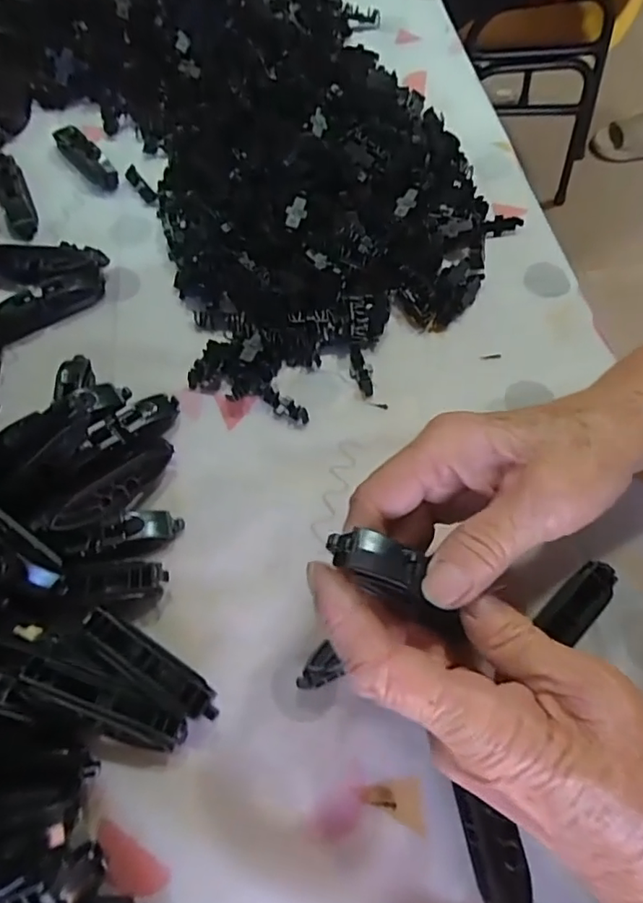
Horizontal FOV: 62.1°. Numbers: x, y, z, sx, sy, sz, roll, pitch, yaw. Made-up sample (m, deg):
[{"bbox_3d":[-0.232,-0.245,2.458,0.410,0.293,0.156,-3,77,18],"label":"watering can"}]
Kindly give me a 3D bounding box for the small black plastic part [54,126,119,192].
[{"bbox_3d":[-0.187,-0.233,0.419,0.021,0.018,0.075,-34,70,-16],"label":"small black plastic part"}]

